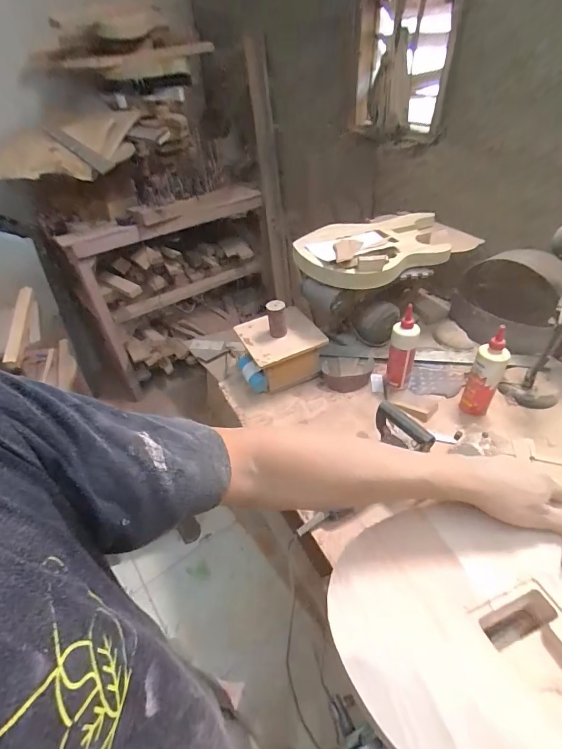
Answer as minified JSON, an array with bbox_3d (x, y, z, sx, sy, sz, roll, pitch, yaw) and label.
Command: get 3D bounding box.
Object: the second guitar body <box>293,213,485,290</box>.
[{"bbox_3d":[0.290,-0.379,1.067,0.539,0.065,0.326,-24,45,-22],"label":"second guitar body"}]

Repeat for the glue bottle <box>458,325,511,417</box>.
[{"bbox_3d":[0.487,0.001,0.896,0.068,0.208,0.056,20,46,25],"label":"glue bottle"}]

